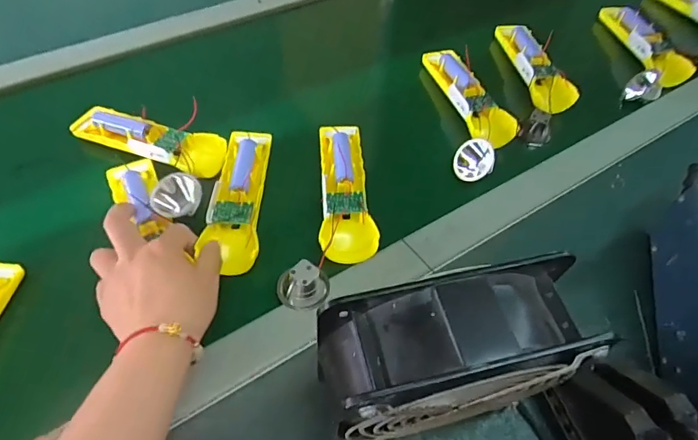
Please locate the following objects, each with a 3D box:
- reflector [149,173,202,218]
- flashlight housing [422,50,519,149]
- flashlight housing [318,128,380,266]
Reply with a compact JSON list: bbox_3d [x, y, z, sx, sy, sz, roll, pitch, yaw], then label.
[{"bbox_3d":[-0.155,-0.022,0.404,0.044,0.019,0.038,-20,59,-16],"label":"reflector"},{"bbox_3d":[0.134,-0.143,0.510,0.042,0.033,0.158,-13,58,-11],"label":"flashlight housing"},{"bbox_3d":[-0.003,-0.026,0.442,0.054,0.035,0.158,0,55,-4],"label":"flashlight housing"}]

